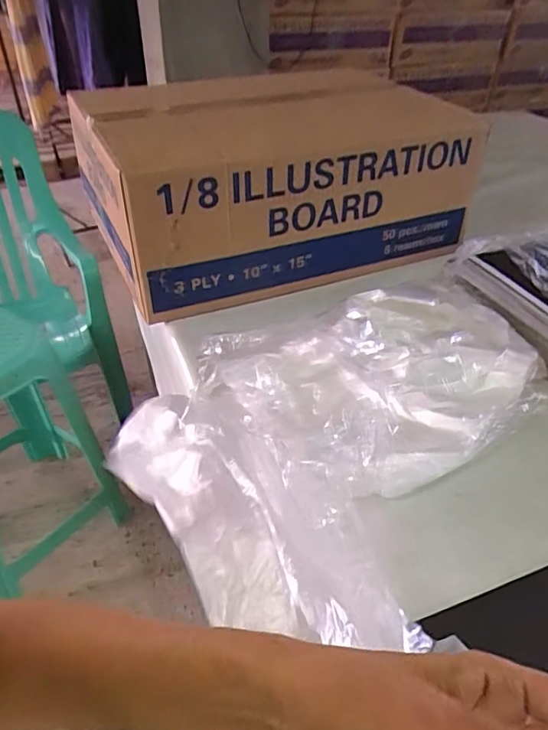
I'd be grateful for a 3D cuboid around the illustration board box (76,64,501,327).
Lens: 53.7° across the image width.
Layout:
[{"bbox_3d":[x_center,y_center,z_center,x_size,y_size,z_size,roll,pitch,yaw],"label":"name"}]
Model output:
[{"bbox_3d":[-0.020,-0.301,0.848,0.506,0.199,0.369,-17,41,-20],"label":"illustration board box"}]

